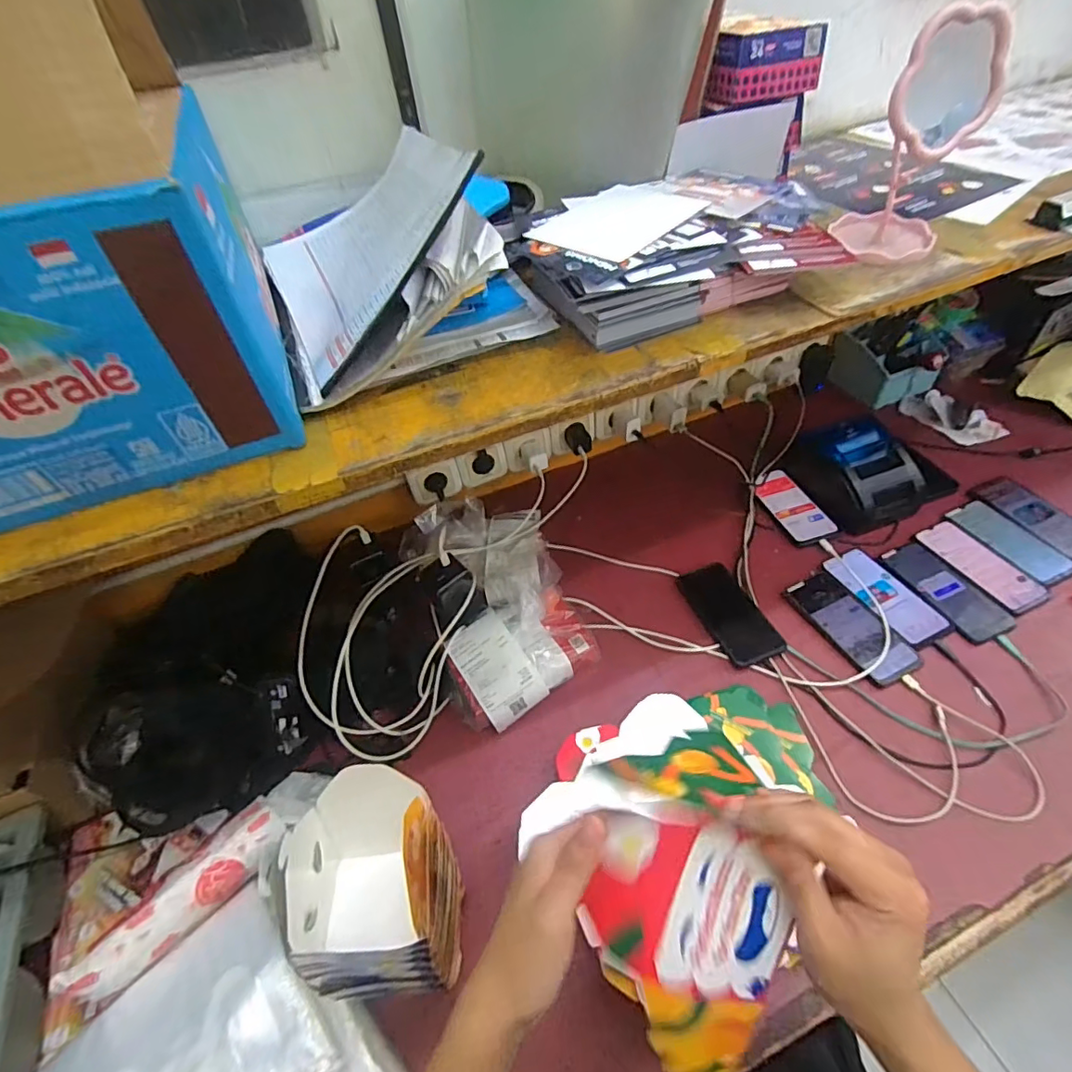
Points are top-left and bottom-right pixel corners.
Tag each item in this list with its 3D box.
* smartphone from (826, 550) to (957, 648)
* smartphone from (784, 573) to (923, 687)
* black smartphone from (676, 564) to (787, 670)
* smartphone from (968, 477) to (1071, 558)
[{"bbox_3d":[0.488,0.082,0.750,0.077,0.009,0.162,-22,48,-13],"label":"smartphone"},{"bbox_3d":[0.422,0.119,0.719,0.077,0.008,0.165,-23,49,-14],"label":"smartphone"},{"bbox_3d":[0.270,0.107,0.752,0.077,0.016,0.163,-20,43,-5],"label":"black smartphone"},{"bbox_3d":[0.766,-0.034,0.818,0.073,0.012,0.172,-20,48,-11],"label":"smartphone"}]

